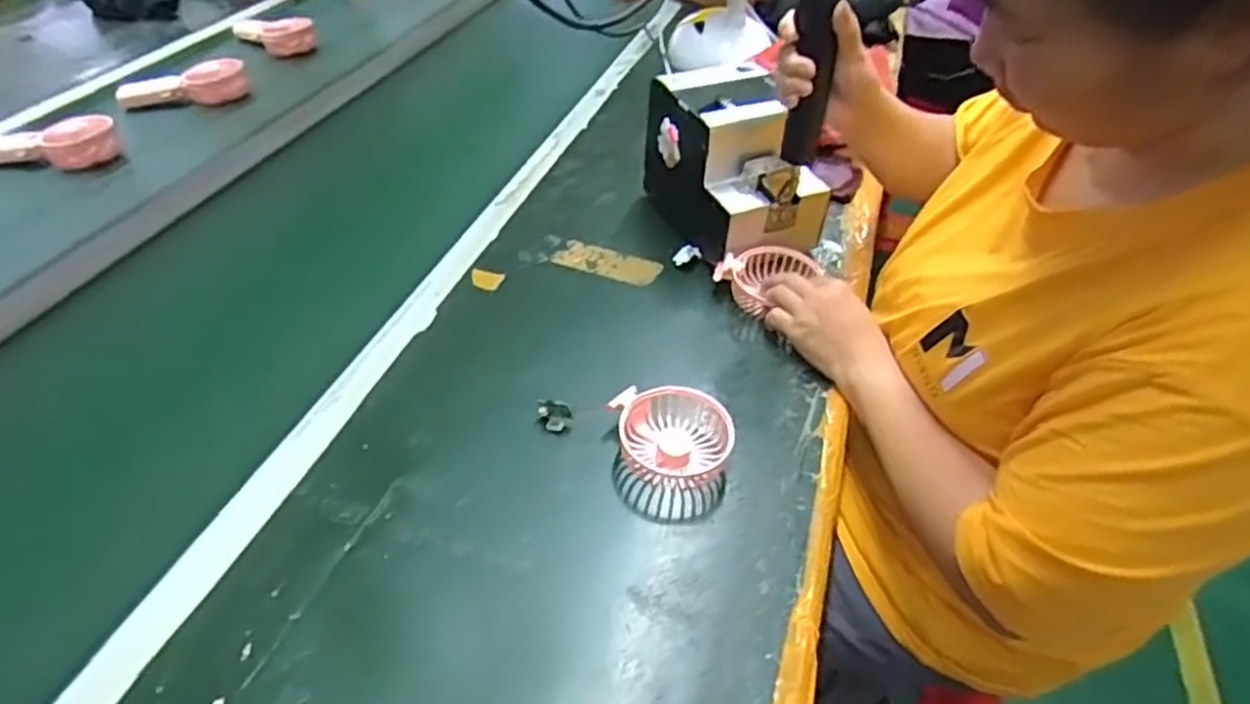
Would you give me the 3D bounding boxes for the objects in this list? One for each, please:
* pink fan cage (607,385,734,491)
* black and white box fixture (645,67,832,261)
[{"bbox_3d":[0.039,0.067,0.597,0.087,0.034,0.081,-10,45,-11],"label":"pink fan cage"},{"bbox_3d":[0.118,-0.196,0.789,0.127,0.147,0.187,-18,47,-19],"label":"black and white box fixture"}]

